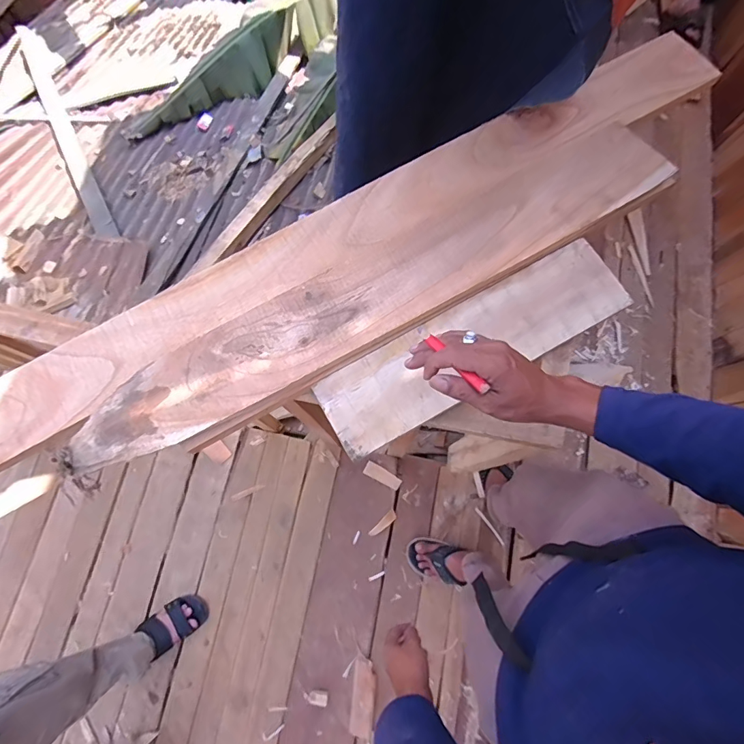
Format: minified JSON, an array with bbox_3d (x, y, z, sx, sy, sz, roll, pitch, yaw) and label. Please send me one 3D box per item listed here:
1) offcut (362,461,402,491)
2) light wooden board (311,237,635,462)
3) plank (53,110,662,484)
[{"bbox_3d":[0.033,0.319,1.331,0.119,0.015,0.043,27,79,7],"label":"offcut"},{"bbox_3d":[0.144,-0.038,0.609,0.451,0.015,0.117,-29,78,-5],"label":"light wooden board"},{"bbox_3d":[0.004,-0.118,0.609,0.899,0.040,0.159,-27,78,-5],"label":"plank"}]

